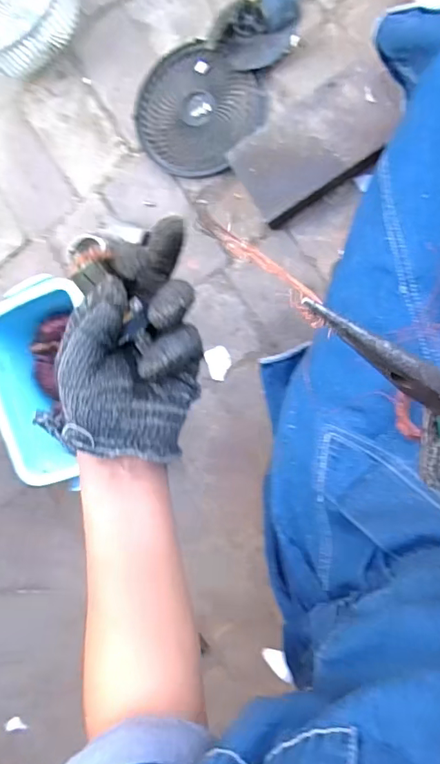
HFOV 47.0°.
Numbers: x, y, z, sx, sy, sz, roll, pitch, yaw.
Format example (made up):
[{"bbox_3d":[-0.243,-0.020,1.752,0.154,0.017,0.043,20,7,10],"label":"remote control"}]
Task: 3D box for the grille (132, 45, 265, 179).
[{"bbox_3d":[-0.036,-0.413,0.783,0.201,0.033,0.180,33,97,7],"label":"grille"}]

